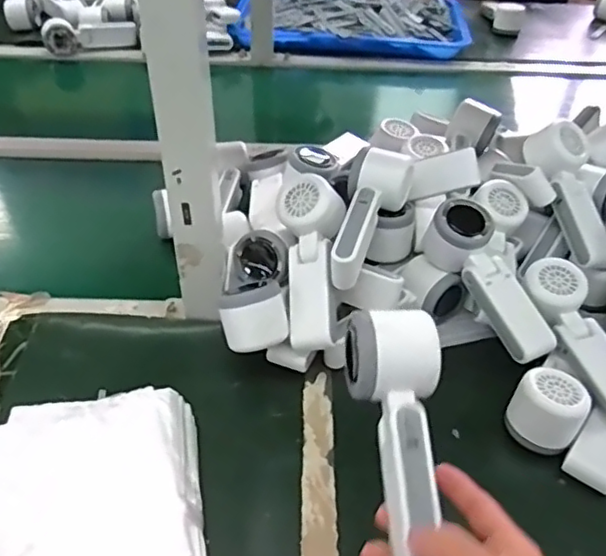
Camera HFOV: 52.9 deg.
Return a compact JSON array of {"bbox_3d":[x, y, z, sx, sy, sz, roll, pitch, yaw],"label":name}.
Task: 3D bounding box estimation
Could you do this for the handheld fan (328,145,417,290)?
[{"bbox_3d":[0.057,-0.059,0.584,0.053,0.051,0.154,17,56,16],"label":"handheld fan"}]

